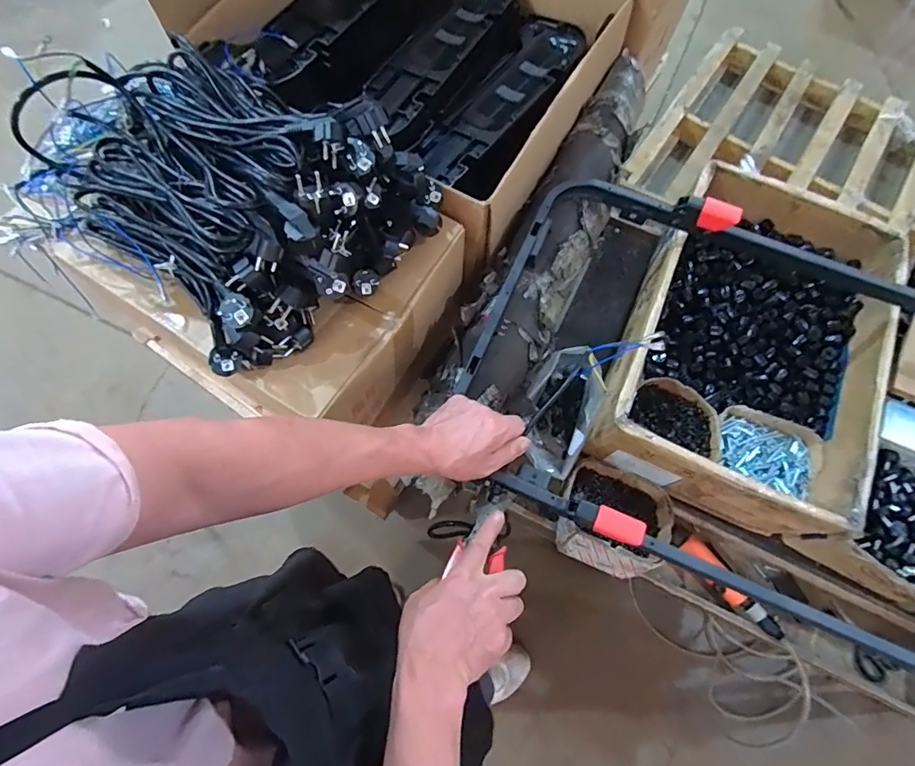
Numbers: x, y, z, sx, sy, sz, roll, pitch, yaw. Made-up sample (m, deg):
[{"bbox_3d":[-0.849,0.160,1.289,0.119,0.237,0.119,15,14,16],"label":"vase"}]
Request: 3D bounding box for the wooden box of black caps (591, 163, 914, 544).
[{"bbox_3d":[0.470,-0.077,0.782,0.371,0.142,0.545,25,71,8],"label":"wooden box of black caps"}]

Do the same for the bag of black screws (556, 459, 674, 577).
[{"bbox_3d":[0.250,0.210,0.741,0.166,0.061,0.156,21,71,7],"label":"bag of black screws"}]

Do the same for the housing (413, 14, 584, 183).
[{"bbox_3d":[0.076,-0.492,0.826,0.131,0.058,0.427,34,73,11],"label":"housing"}]

